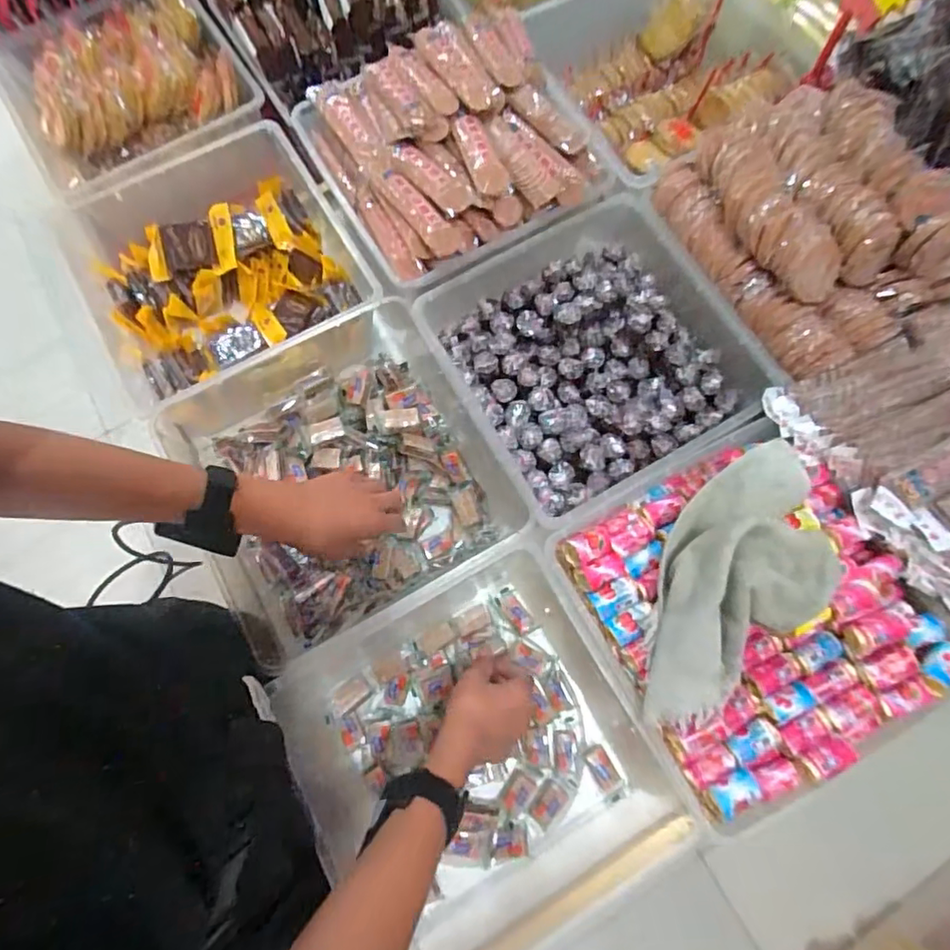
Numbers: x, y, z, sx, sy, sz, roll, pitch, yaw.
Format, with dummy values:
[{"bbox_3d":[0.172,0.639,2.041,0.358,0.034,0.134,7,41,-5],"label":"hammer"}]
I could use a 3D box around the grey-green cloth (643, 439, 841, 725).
[{"bbox_3d":[0.207,0.094,0.461,0.123,0.059,0.230,43,80,12],"label":"grey-green cloth"}]

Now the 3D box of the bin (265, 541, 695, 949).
[{"bbox_3d":[0.006,0.294,0.594,0.326,0.104,0.335,-30,76,-6],"label":"bin"}]

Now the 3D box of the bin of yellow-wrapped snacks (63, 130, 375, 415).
[{"bbox_3d":[-0.300,-0.245,0.671,0.297,0.105,0.322,-27,76,-6],"label":"bin of yellow-wrapped snacks"}]

